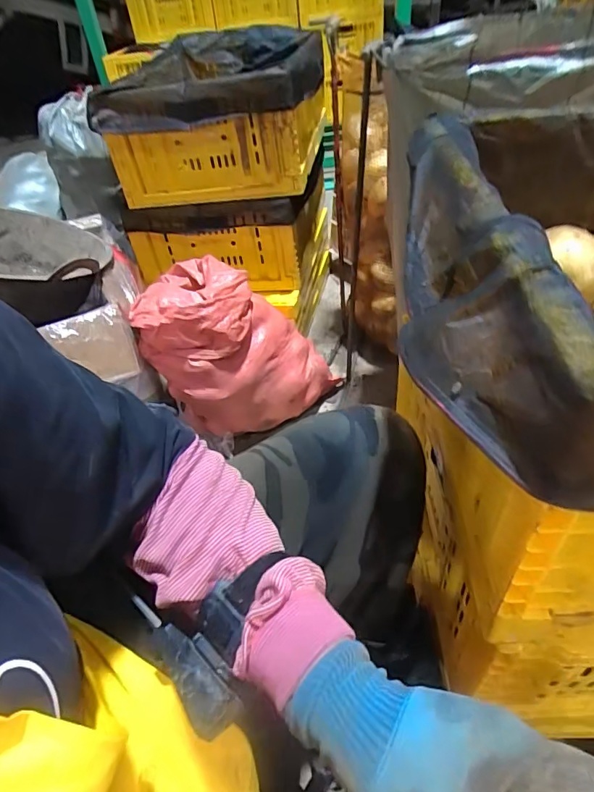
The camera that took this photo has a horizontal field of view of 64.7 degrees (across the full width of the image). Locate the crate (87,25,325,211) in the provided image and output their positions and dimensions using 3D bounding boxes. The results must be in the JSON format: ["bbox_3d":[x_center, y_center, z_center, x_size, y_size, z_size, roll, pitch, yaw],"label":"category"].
[{"bbox_3d":[-0.175,-0.733,1.193,0.458,0.240,0.726,-2,43,5],"label":"crate"}]

